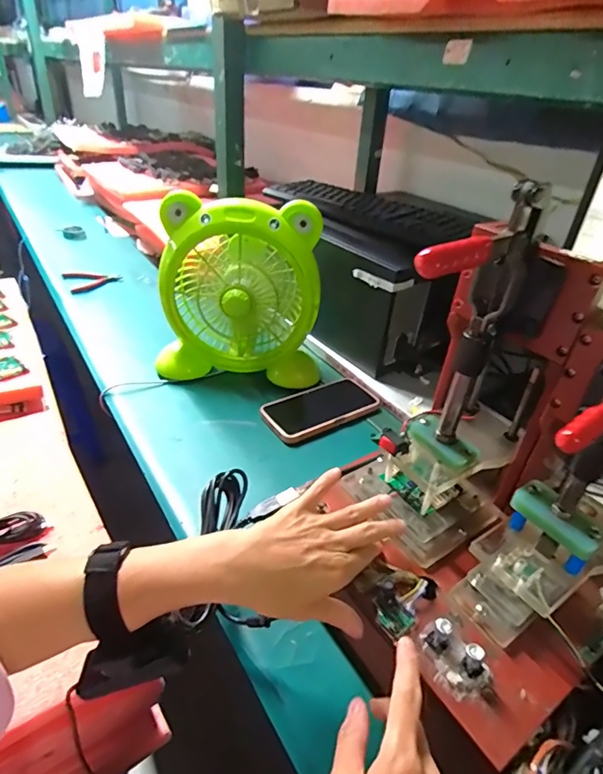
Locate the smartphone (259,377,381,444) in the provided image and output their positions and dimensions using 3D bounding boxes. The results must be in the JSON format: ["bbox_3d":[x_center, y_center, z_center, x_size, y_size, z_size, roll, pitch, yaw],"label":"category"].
[{"bbox_3d":[0.026,0.028,0.673,0.168,0.012,0.089,-18,40,-30],"label":"smartphone"}]

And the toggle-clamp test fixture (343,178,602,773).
[{"bbox_3d":[0.151,0.044,0.320,0.197,0.261,0.204,-18,40,-31],"label":"toggle-clamp test fixture"}]

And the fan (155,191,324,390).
[{"bbox_3d":[-0.092,-0.158,0.719,0.231,0.264,0.150,3,34,-3],"label":"fan"}]

